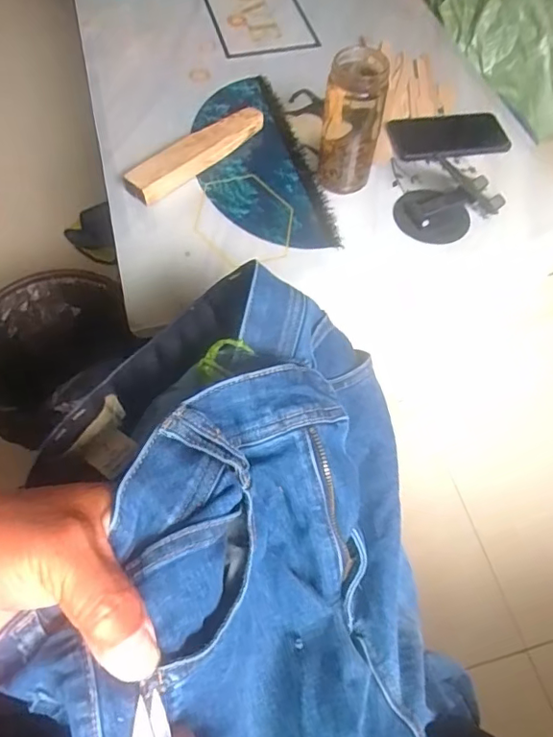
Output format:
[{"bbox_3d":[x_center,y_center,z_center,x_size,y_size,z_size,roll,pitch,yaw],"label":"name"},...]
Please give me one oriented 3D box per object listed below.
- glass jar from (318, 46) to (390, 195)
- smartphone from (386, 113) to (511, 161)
[{"bbox_3d":[0.089,-0.298,0.651,0.070,0.153,0.087,7,60,1],"label":"glass jar"},{"bbox_3d":[0.242,-0.329,0.754,0.161,0.008,0.087,-7,61,-7],"label":"smartphone"}]

